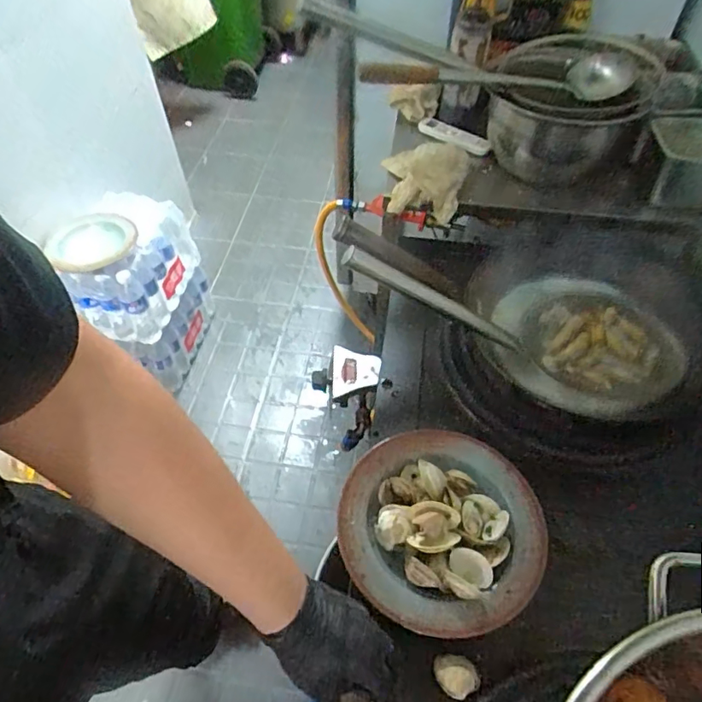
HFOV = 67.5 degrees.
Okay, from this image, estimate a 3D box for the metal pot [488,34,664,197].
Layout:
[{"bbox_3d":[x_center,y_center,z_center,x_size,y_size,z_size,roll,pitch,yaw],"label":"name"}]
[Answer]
[{"bbox_3d":[0.382,-0.419,0.918,0.267,0.138,0.264,13,53,12],"label":"metal pot"}]

